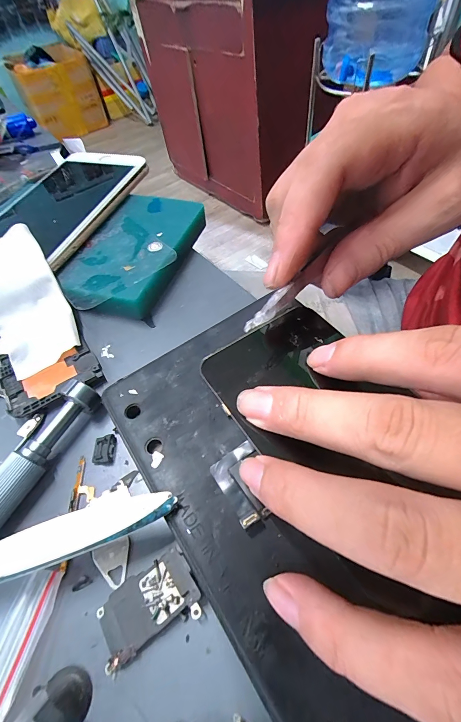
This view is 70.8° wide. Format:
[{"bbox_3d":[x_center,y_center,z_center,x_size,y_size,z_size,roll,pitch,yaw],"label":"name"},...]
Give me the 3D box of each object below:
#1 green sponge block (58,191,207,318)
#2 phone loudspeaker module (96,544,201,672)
[{"bbox_3d":[-0.063,-0.072,0.219,0.069,0.019,0.112,13,56,14],"label":"green sponge block"},{"bbox_3d":[-0.028,0.083,0.111,0.034,0.004,0.021,-31,52,-3],"label":"phone loudspeaker module"}]

